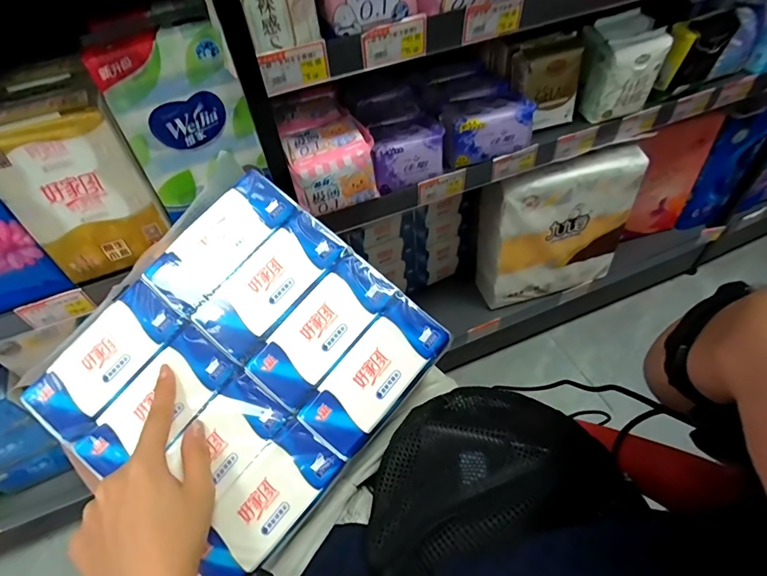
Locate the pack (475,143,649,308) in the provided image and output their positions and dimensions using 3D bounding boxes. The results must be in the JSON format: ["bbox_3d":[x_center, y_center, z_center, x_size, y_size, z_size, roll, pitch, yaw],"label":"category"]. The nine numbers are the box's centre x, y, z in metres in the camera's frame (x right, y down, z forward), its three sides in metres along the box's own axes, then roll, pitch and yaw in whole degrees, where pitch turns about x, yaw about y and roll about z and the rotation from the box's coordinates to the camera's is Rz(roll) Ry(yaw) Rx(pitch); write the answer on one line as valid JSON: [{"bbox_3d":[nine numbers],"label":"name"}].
[{"bbox_3d":[0.325,-0.111,0.816,0.265,0.287,0.093,-13,50,-6],"label":"pack"}]

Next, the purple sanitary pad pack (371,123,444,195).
[{"bbox_3d":[0.031,-0.181,0.601,0.101,0.065,0.055,-20,51,-12],"label":"purple sanitary pad pack"}]

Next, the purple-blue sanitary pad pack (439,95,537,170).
[{"bbox_3d":[0.144,-0.227,0.630,0.125,0.070,0.071,-20,51,-12],"label":"purple-blue sanitary pad pack"}]

